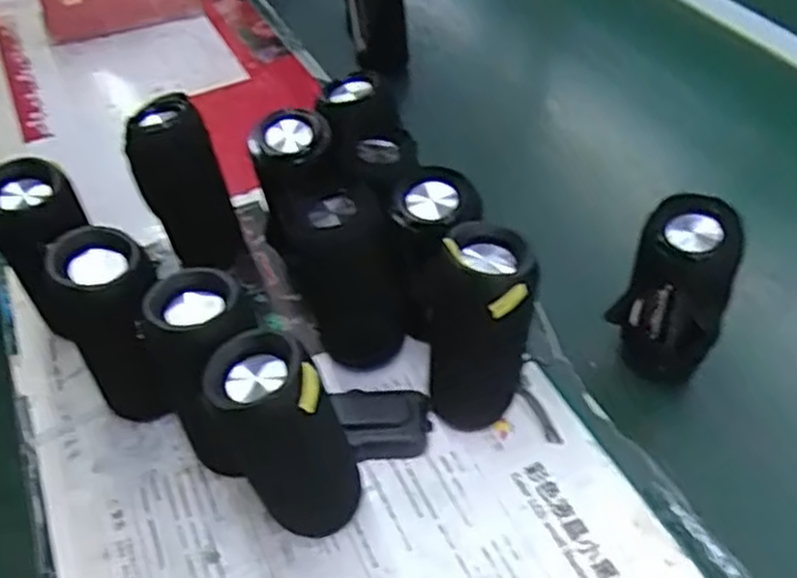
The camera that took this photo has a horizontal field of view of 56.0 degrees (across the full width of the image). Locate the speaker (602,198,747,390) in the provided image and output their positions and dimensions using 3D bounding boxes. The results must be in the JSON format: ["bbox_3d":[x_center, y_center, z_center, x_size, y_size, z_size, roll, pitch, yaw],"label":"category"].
[{"bbox_3d":[0.196,0.008,0.539,0.069,0.146,0.057,19,50,20],"label":"speaker"}]

